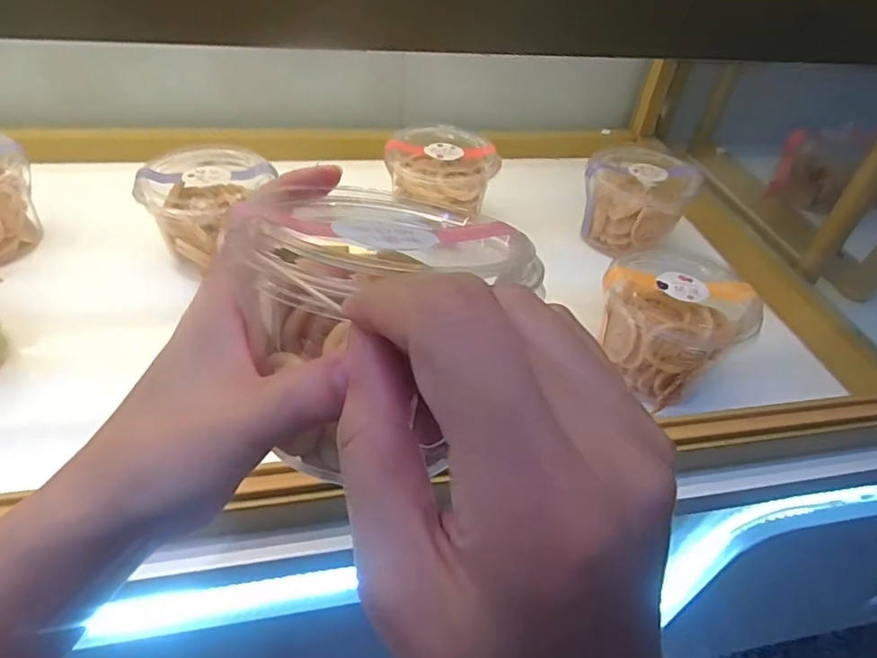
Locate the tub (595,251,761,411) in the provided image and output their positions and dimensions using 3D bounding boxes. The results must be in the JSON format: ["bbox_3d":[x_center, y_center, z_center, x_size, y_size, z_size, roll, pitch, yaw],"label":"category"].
[{"bbox_3d":[0.188,-0.007,0.447,0.094,0.091,0.101,4,43,-3],"label":"tub"}]

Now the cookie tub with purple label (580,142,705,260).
[{"bbox_3d":[0.212,-0.139,0.604,0.108,0.084,0.093,26,47,20],"label":"cookie tub with purple label"}]

